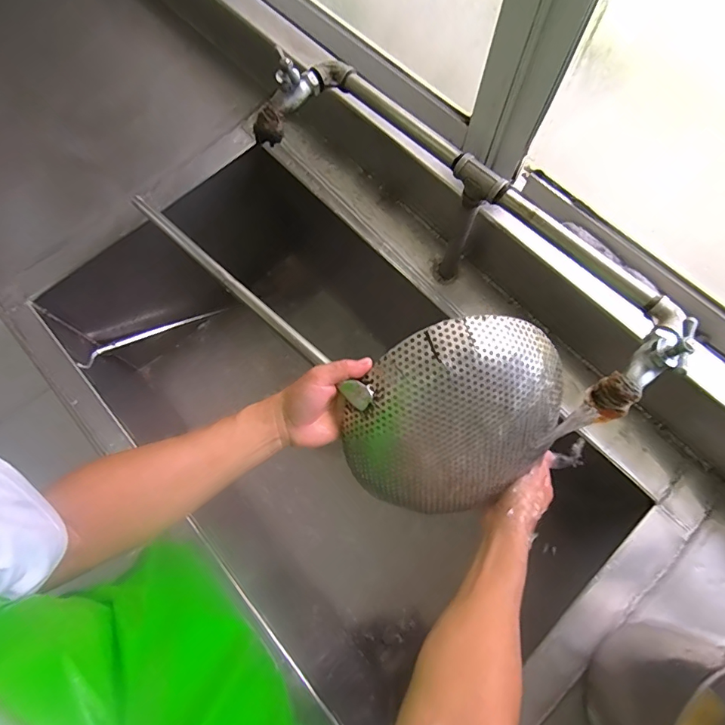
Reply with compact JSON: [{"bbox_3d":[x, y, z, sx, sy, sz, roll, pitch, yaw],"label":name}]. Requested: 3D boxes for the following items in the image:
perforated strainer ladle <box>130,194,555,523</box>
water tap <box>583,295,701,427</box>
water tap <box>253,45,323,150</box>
[{"bbox_3d":[-0.025,-0.060,0.546,0.567,0.160,0.233,43,75,14],"label":"perforated strainer ladle"},{"bbox_3d":[0.266,-0.008,0.404,0.042,0.072,0.138,36,73,12],"label":"water tap"},{"bbox_3d":[-0.093,-0.320,0.527,0.031,0.075,0.103,38,74,13],"label":"water tap"}]

